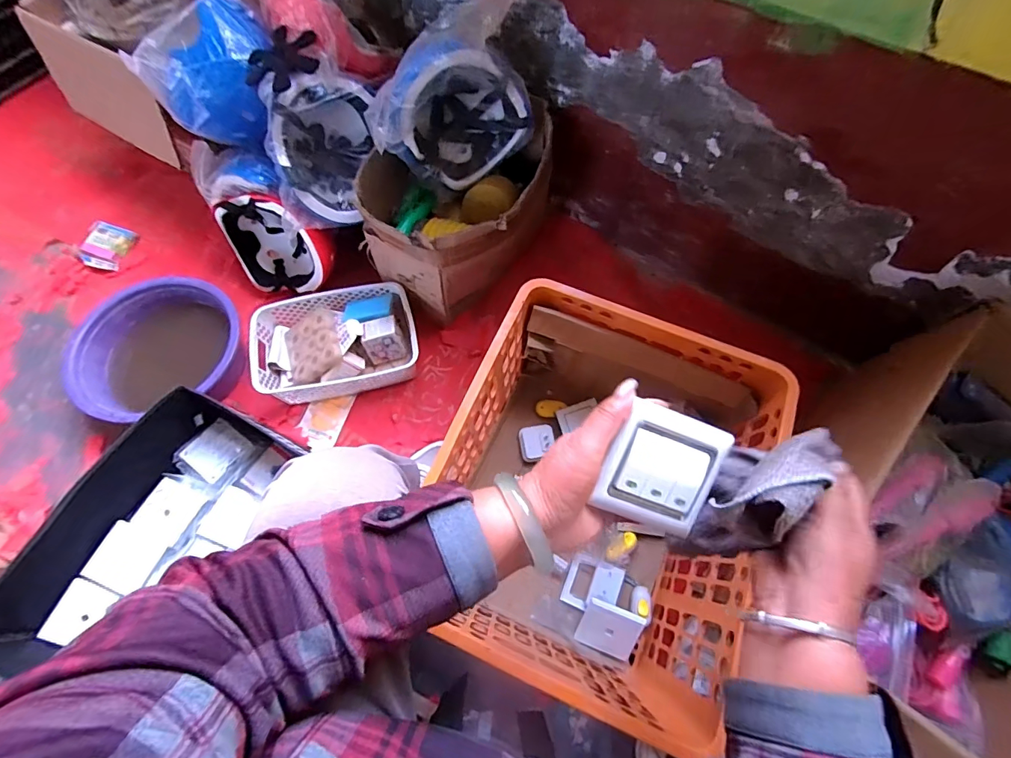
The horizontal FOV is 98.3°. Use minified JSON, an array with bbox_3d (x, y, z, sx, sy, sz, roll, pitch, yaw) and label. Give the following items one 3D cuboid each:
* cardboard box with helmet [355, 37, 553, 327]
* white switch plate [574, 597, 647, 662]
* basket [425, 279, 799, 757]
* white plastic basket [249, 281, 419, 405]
[{"bbox_3d":[-0.082,-0.355,0.783,0.262,0.381,0.355,24,70,9],"label":"cardboard box with helmet"},{"bbox_3d":[0.160,0.389,0.672,0.084,0.017,0.082,21,103,9],"label":"white switch plate"},{"bbox_3d":[0.123,0.158,0.656,0.387,0.280,0.475,22,70,8],"label":"basket"},{"bbox_3d":[-0.325,-0.074,0.853,0.300,0.083,0.206,-12,69,-5],"label":"white plastic basket"}]

